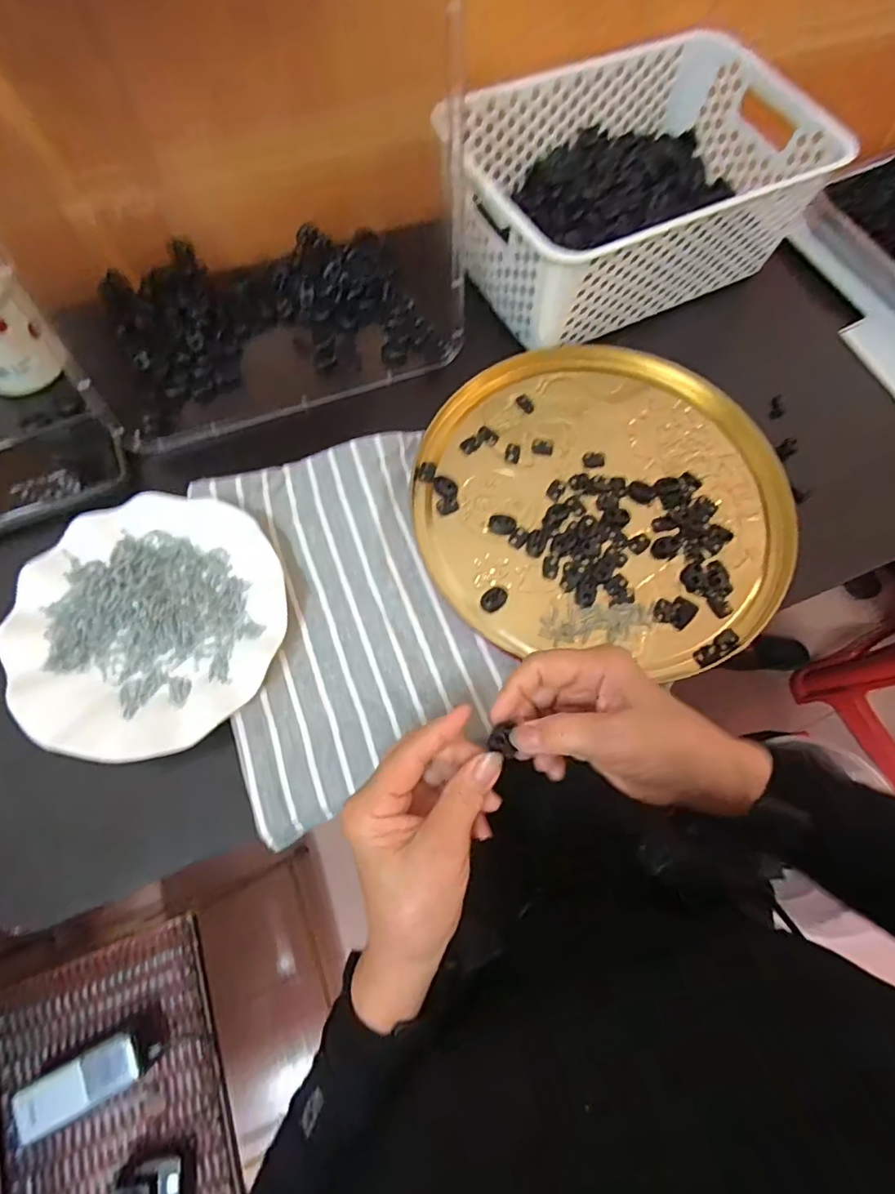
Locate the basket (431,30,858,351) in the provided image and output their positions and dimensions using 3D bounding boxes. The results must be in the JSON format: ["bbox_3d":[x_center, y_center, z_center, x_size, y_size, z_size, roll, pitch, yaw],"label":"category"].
[{"bbox_3d":[0.158,-0.367,0.500,0.309,0.097,0.206,-24,72,-11],"label":"basket"}]

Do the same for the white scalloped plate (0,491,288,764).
[{"bbox_3d":[-0.204,0.014,0.382,0.174,0.028,0.183,1,69,-2],"label":"white scalloped plate"}]

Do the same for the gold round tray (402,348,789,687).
[{"bbox_3d":[0.124,-0.084,0.442,0.288,0.014,0.271,1,69,-2],"label":"gold round tray"}]

